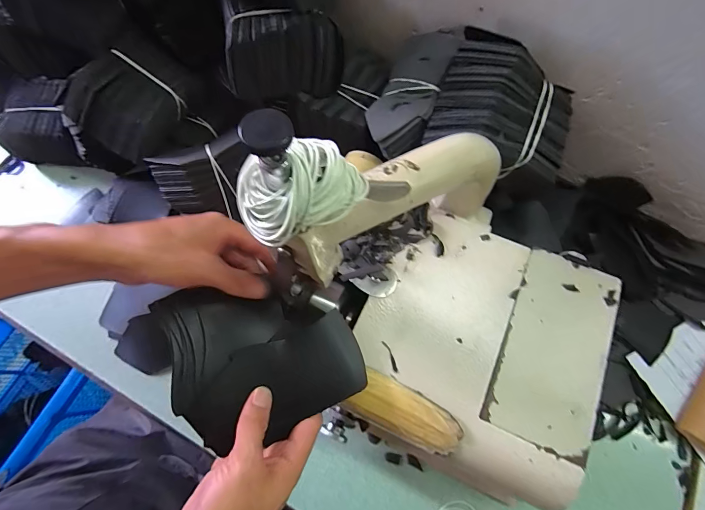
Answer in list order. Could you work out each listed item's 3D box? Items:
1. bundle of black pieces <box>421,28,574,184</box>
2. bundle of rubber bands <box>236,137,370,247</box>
[{"bbox_3d":[0.157,-0.149,0.358,0.143,0.061,0.118,21,72,10],"label":"bundle of black pieces"},{"bbox_3d":[-0.028,-0.037,0.193,0.074,0.035,0.048,-10,69,-1],"label":"bundle of rubber bands"}]

